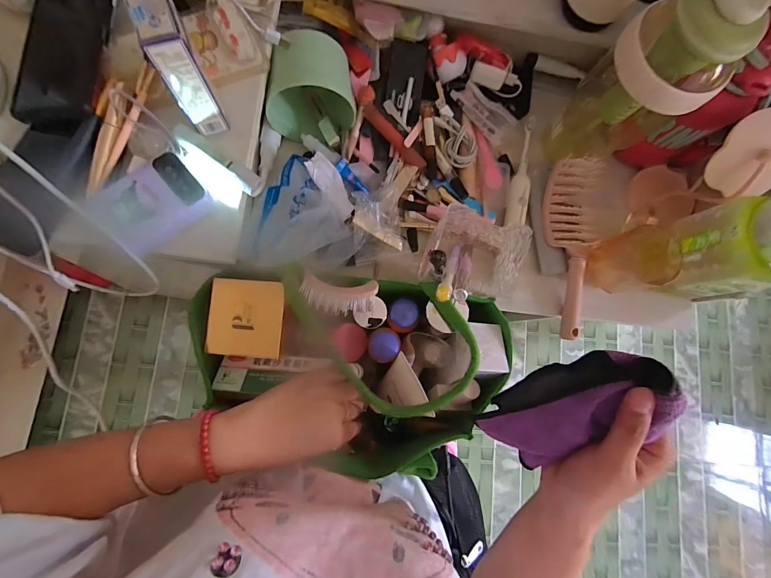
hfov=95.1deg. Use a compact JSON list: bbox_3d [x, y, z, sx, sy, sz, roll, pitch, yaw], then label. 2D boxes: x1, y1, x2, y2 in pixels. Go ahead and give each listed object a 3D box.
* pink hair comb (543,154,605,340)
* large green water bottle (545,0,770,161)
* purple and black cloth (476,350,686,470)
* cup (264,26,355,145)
[{"bbox_3d":[0.249,-0.055,0.465,0.079,0.046,0.231,9,81,-5],"label":"pink hair comb"},{"bbox_3d":[0.284,-0.226,0.372,0.091,0.280,0.101,-33,87,-10],"label":"large green water bottle"},{"bbox_3d":[0.142,0.091,0.272,0.061,0.143,0.047,45,39,-1],"label":"purple and black cloth"},{"bbox_3d":[-0.086,-0.236,0.427,0.100,0.090,0.093,3,81,-6],"label":"cup"}]

